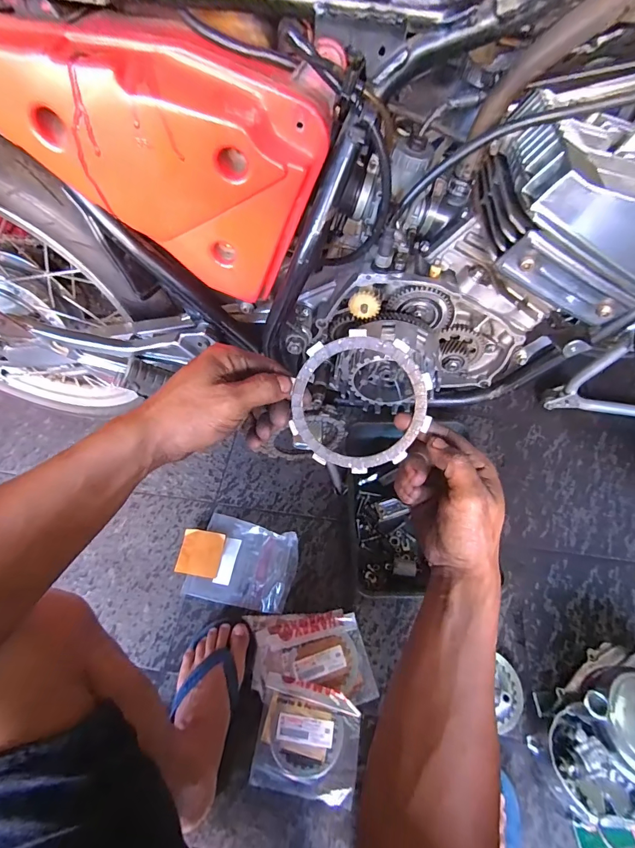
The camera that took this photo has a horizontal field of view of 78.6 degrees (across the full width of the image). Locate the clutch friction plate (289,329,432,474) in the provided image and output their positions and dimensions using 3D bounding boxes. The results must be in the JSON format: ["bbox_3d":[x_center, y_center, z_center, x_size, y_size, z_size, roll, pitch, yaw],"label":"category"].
[{"bbox_3d":[0.037,-0.016,0.330,0.114,0.117,0.004,15,16,-1],"label":"clutch friction plate"}]

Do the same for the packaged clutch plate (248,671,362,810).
[{"bbox_3d":[-0.014,0.477,0.590,0.150,0.008,0.137,9,58,7],"label":"packaged clutch plate"}]

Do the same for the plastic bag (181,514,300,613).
[{"bbox_3d":[-0.138,0.256,0.721,0.192,0.042,0.154,13,58,9],"label":"plastic bag"}]

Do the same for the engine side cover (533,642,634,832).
[{"bbox_3d":[0.424,0.437,0.558,0.203,0.092,0.215,4,58,4],"label":"engine side cover"}]

